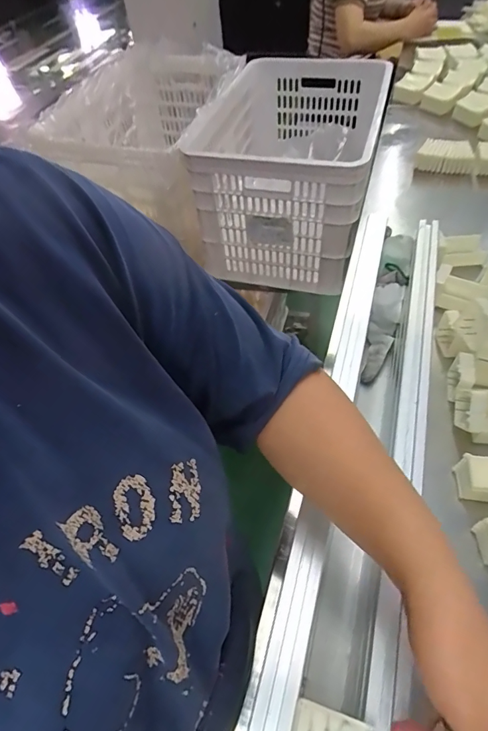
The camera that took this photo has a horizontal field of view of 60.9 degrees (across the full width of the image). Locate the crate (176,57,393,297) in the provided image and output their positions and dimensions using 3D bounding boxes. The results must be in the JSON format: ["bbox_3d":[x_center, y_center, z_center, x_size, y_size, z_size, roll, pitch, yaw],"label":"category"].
[{"bbox_3d":[0.120,-0.513,1.039,0.391,0.288,0.599,11,55,14],"label":"crate"}]

